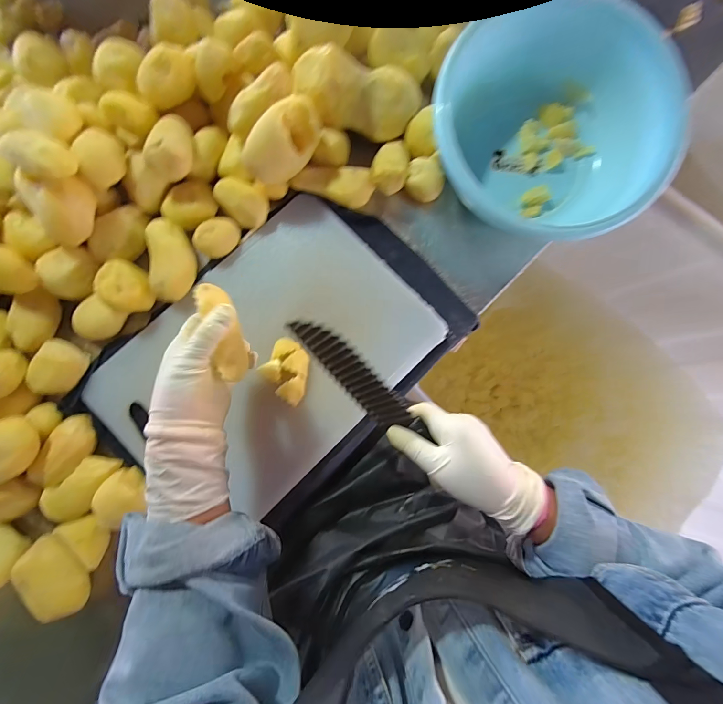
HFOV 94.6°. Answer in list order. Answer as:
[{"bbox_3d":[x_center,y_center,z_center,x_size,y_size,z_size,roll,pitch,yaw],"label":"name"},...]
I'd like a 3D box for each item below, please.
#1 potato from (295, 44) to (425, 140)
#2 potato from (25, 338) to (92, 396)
[{"bbox_3d":[-0.002,-0.324,0.421,0.157,0.057,0.070,0,83,-21],"label":"potato"},{"bbox_3d":[-0.375,0.020,0.404,0.054,0.038,0.064,22,83,2],"label":"potato"}]

